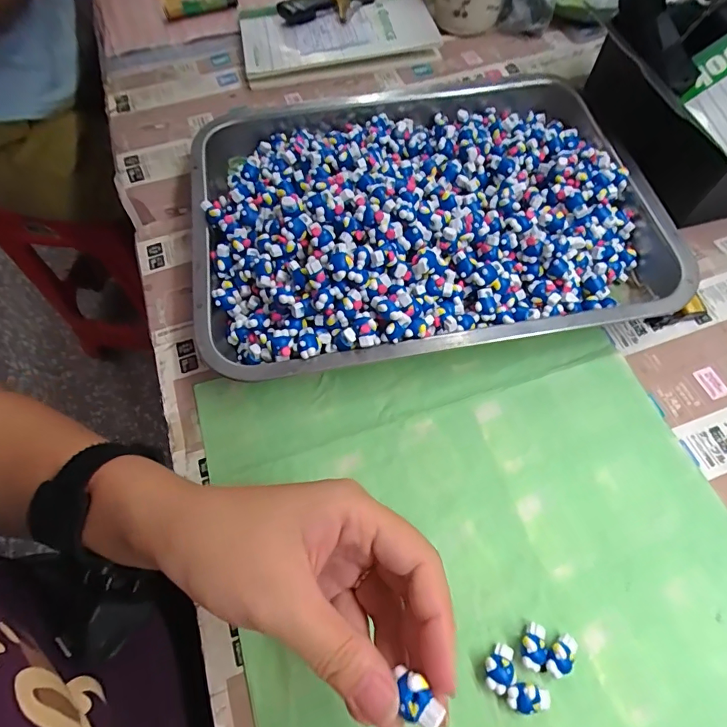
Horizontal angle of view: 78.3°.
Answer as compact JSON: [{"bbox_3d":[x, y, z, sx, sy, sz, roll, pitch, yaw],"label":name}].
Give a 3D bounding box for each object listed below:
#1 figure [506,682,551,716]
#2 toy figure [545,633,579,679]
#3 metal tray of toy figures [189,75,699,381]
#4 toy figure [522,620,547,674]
[{"bbox_3d":[0.086,0.174,0.232,0.023,0.013,0.014,-9,63,-3],"label":"figure"},{"bbox_3d":[0.106,0.157,0.241,0.014,0.011,0.021,29,68,15],"label":"toy figure"},{"bbox_3d":[0.044,-0.126,0.349,0.348,0.074,0.268,-10,63,-3],"label":"metal tray of toy figures"},{"bbox_3d":[0.092,0.153,0.242,0.012,0.012,0.022,17,65,10],"label":"toy figure"}]

